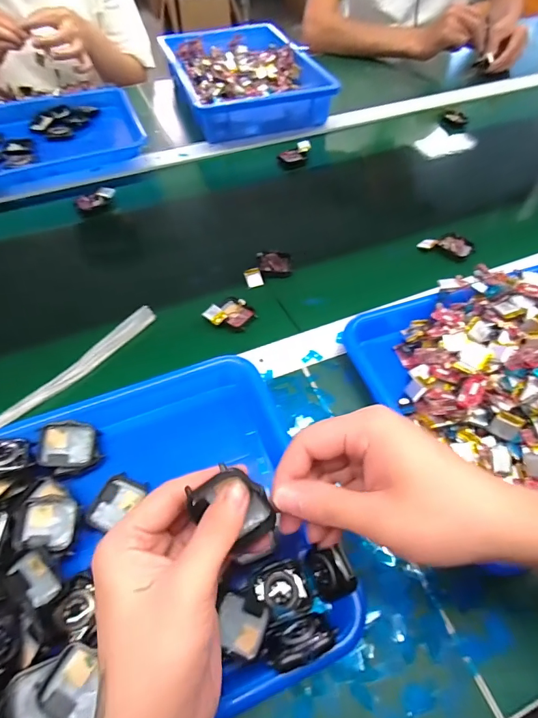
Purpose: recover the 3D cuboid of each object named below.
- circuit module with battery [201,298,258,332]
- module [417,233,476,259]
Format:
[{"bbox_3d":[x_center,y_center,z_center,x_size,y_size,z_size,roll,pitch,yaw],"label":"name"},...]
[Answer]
[{"bbox_3d":[-0.043,-0.050,0.444,0.049,0.010,0.042,-37,63,-23],"label":"circuit module with battery"},{"bbox_3d":[0.233,-0.149,0.520,0.065,0.013,0.036,23,59,15],"label":"module"}]

